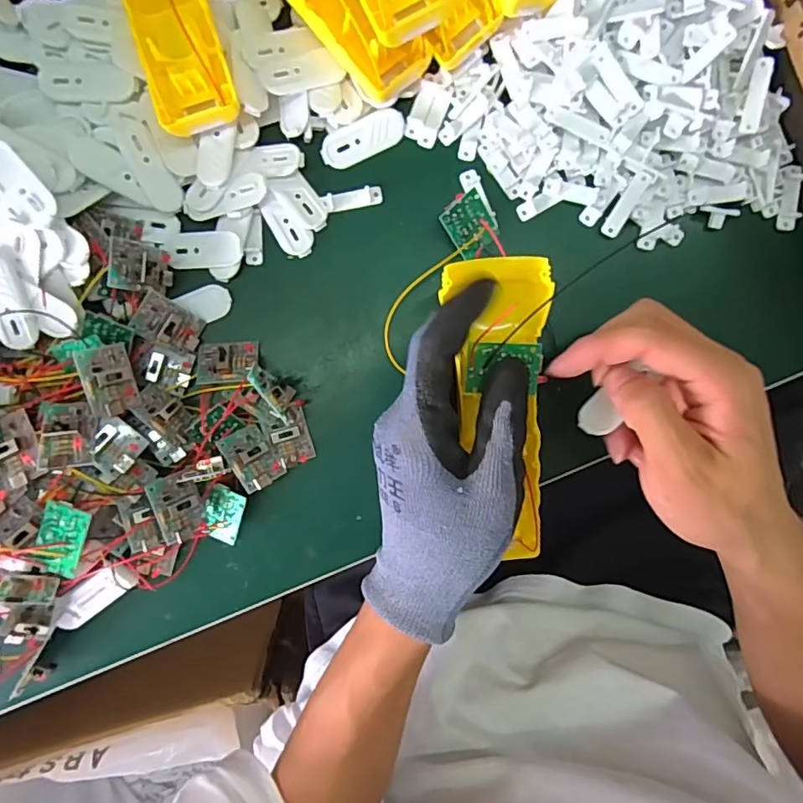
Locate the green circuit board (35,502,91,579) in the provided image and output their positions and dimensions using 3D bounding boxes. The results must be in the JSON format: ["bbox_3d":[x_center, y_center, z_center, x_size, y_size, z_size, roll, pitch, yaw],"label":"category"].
[{"bbox_3d":[-0.176,0.072,0.273,0.024,0.004,0.035,17,93,-1],"label":"green circuit board"}]

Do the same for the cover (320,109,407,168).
[{"bbox_3d":[-0.022,-0.150,0.302,0.049,0.007,0.019,-26,93,1],"label":"cover"}]

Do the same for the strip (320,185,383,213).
[{"bbox_3d":[-0.028,-0.117,0.307,0.035,0.004,0.010,-11,93,0],"label":"strip"}]

